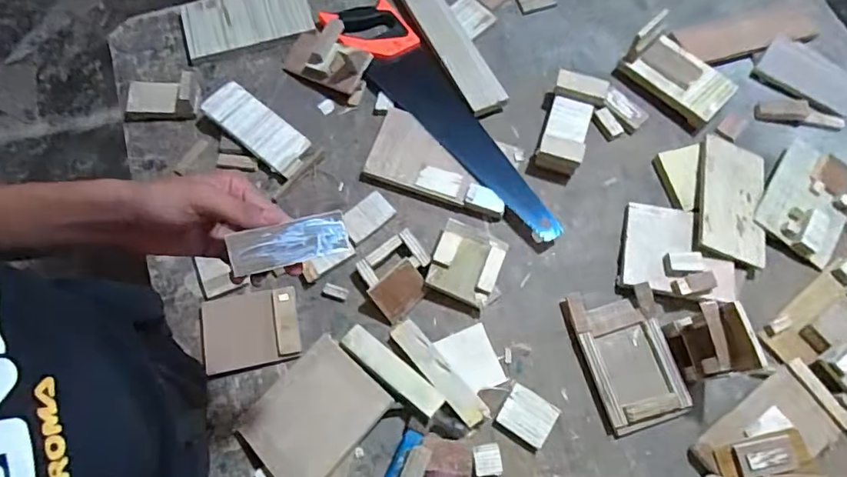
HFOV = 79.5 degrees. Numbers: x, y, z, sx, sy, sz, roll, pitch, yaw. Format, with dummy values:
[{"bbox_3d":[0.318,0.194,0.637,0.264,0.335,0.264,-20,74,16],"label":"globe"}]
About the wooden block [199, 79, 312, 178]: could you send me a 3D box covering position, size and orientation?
[{"bbox_3d":[-0.255,-0.170,0.778,0.169,0.017,0.071,37,73,11],"label":"wooden block"}]

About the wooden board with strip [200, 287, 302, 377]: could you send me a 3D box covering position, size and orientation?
[{"bbox_3d":[-0.231,0.121,0.681,0.126,0.016,0.097,-10,70,-6],"label":"wooden board with strip"}]

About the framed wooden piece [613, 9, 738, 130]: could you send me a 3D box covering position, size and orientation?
[{"bbox_3d":[0.407,-0.265,0.809,0.171,0.074,0.099,38,73,12],"label":"framed wooden piece"}]

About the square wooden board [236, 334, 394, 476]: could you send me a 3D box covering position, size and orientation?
[{"bbox_3d":[-0.139,0.218,0.634,0.131,0.012,0.160,38,72,24],"label":"square wooden board"}]

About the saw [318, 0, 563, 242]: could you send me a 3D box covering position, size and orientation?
[{"bbox_3d":[0.027,-0.198,0.801,0.115,0.024,0.509,-33,74,-13],"label":"saw"}]

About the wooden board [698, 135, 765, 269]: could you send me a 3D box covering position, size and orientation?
[{"bbox_3d":[0.449,-0.059,0.740,0.101,0.009,0.192,18,66,-6],"label":"wooden board"}]

